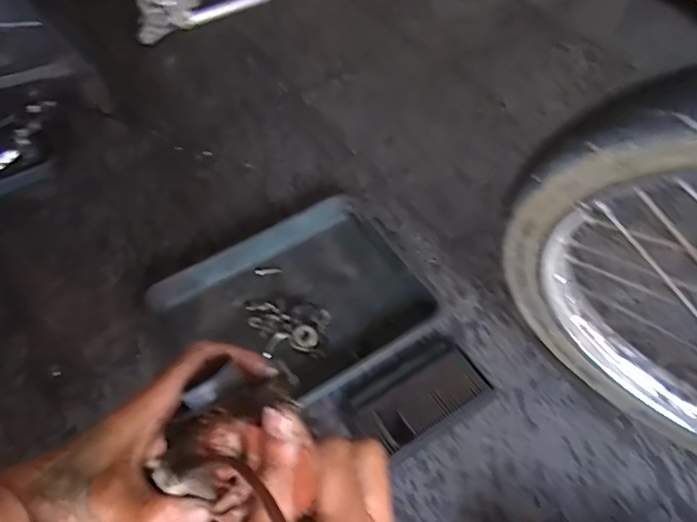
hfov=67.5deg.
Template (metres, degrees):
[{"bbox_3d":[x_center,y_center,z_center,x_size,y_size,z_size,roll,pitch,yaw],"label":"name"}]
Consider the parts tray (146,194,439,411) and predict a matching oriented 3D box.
[{"bbox_3d":[-0.071,0.064,0.745,0.338,0.044,0.269,-30,58,-16],"label":"parts tray"}]

